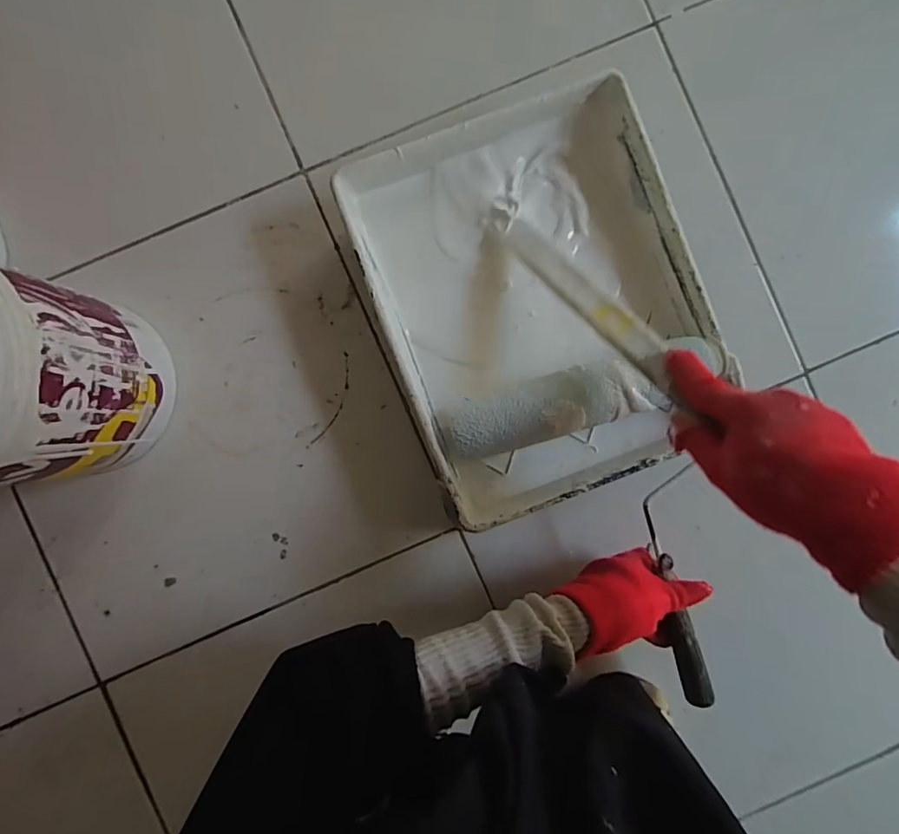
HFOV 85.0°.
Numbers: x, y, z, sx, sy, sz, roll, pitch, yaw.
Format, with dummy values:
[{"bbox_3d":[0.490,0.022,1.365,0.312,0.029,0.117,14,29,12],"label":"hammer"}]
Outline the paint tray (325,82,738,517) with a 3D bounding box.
[{"bbox_3d":[0.089,-0.115,0.472,0.304,0.075,0.366,-20,91,-1],"label":"paint tray"}]

